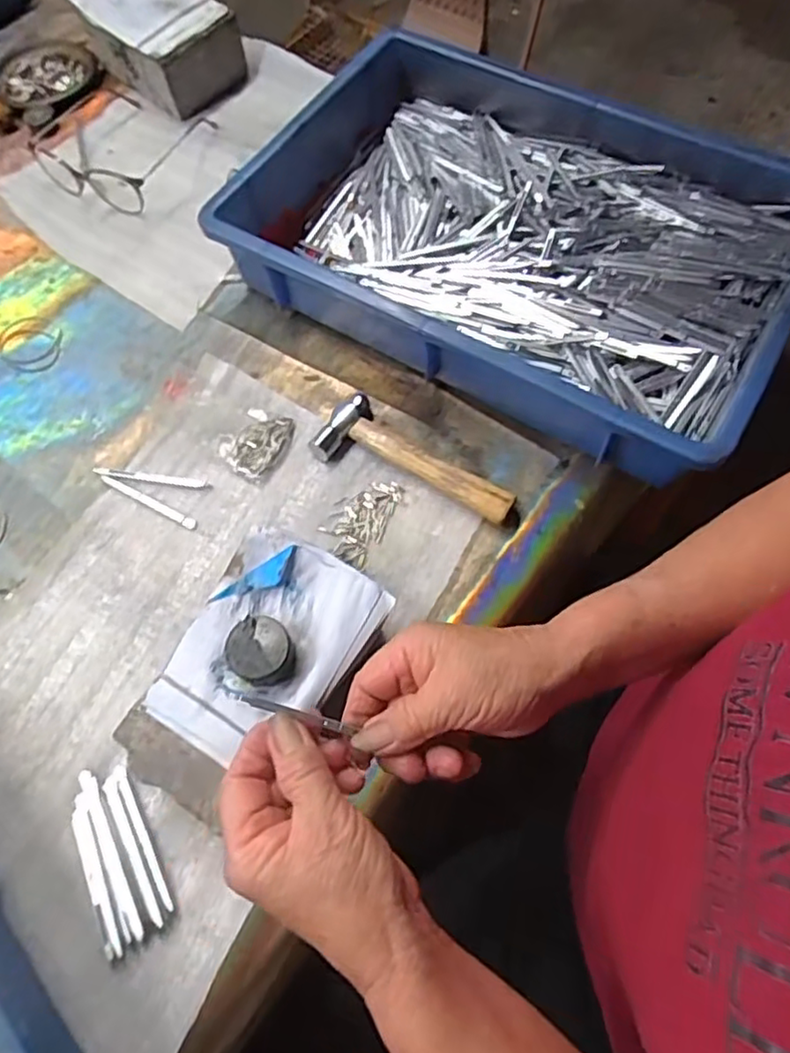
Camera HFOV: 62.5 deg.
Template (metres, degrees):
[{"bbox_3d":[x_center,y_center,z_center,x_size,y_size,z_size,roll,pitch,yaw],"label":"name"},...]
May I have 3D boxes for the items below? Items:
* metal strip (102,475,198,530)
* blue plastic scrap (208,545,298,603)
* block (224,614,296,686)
[{"bbox_3d":[-0.188,-0.019,0.497,0.087,0.004,0.008,24,69,14],"label":"metal strip"},{"bbox_3d":[-0.088,0.035,0.421,0.062,0.007,0.017,-32,67,-11],"label":"blue plastic scrap"},{"bbox_3d":[-0.081,0.076,0.396,0.039,0.020,0.037,-1,65,3],"label":"block"}]

